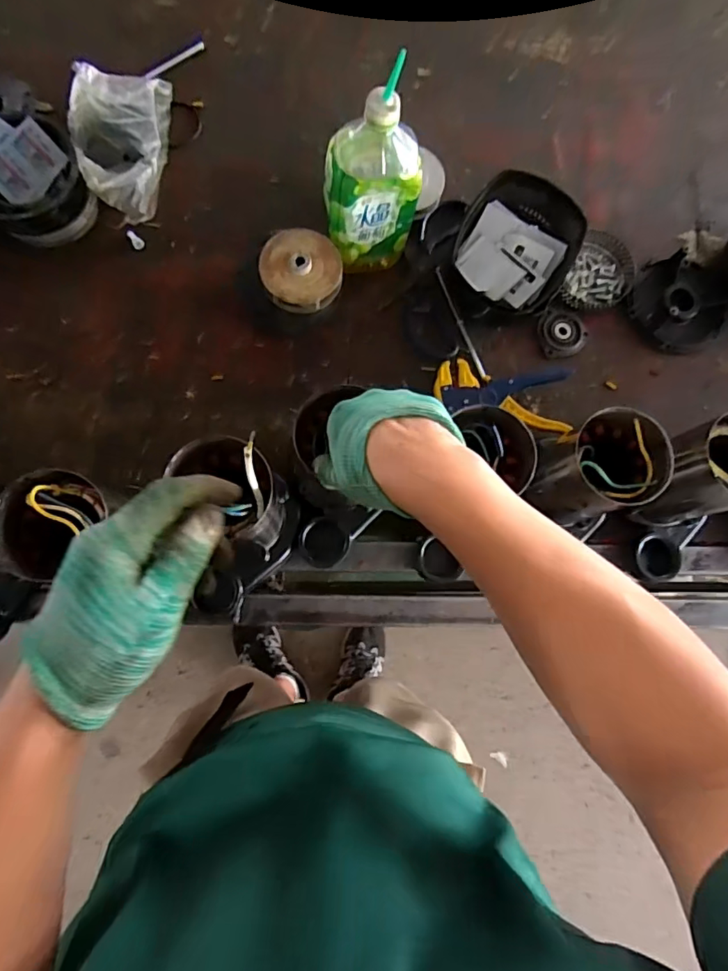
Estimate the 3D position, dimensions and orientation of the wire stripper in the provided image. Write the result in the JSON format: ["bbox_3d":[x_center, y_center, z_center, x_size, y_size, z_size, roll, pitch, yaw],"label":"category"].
[{"bbox_3d":[0.170,-0.102,0.645,0.171,0.029,0.098,3,81,-2],"label":"wire stripper"}]

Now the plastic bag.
[{"bbox_3d":[-0.304,-0.427,0.647,0.111,0.060,0.206,-2,81,-3],"label":"plastic bag"}]

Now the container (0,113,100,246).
[{"bbox_3d":[-0.396,-0.355,0.618,0.120,0.078,0.124,0,81,-3],"label":"container"}]

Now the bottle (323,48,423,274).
[{"bbox_3d":[0.007,-0.322,0.573,0.099,0.209,0.072,-15,82,-5],"label":"bottle"}]

